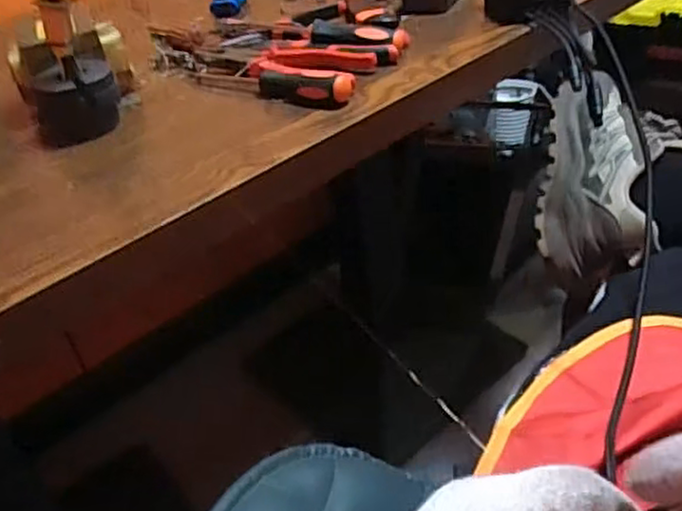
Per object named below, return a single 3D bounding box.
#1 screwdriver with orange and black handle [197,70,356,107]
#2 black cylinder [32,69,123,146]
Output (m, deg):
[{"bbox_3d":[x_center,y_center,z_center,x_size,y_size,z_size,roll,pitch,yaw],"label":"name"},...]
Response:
[{"bbox_3d":[-0.067,-0.163,0.612,0.172,0.023,0.035,17,43,25],"label":"screwdriver with orange and black handle"},{"bbox_3d":[-0.233,-0.133,0.598,0.075,0.050,0.066,-19,39,-15],"label":"black cylinder"}]

